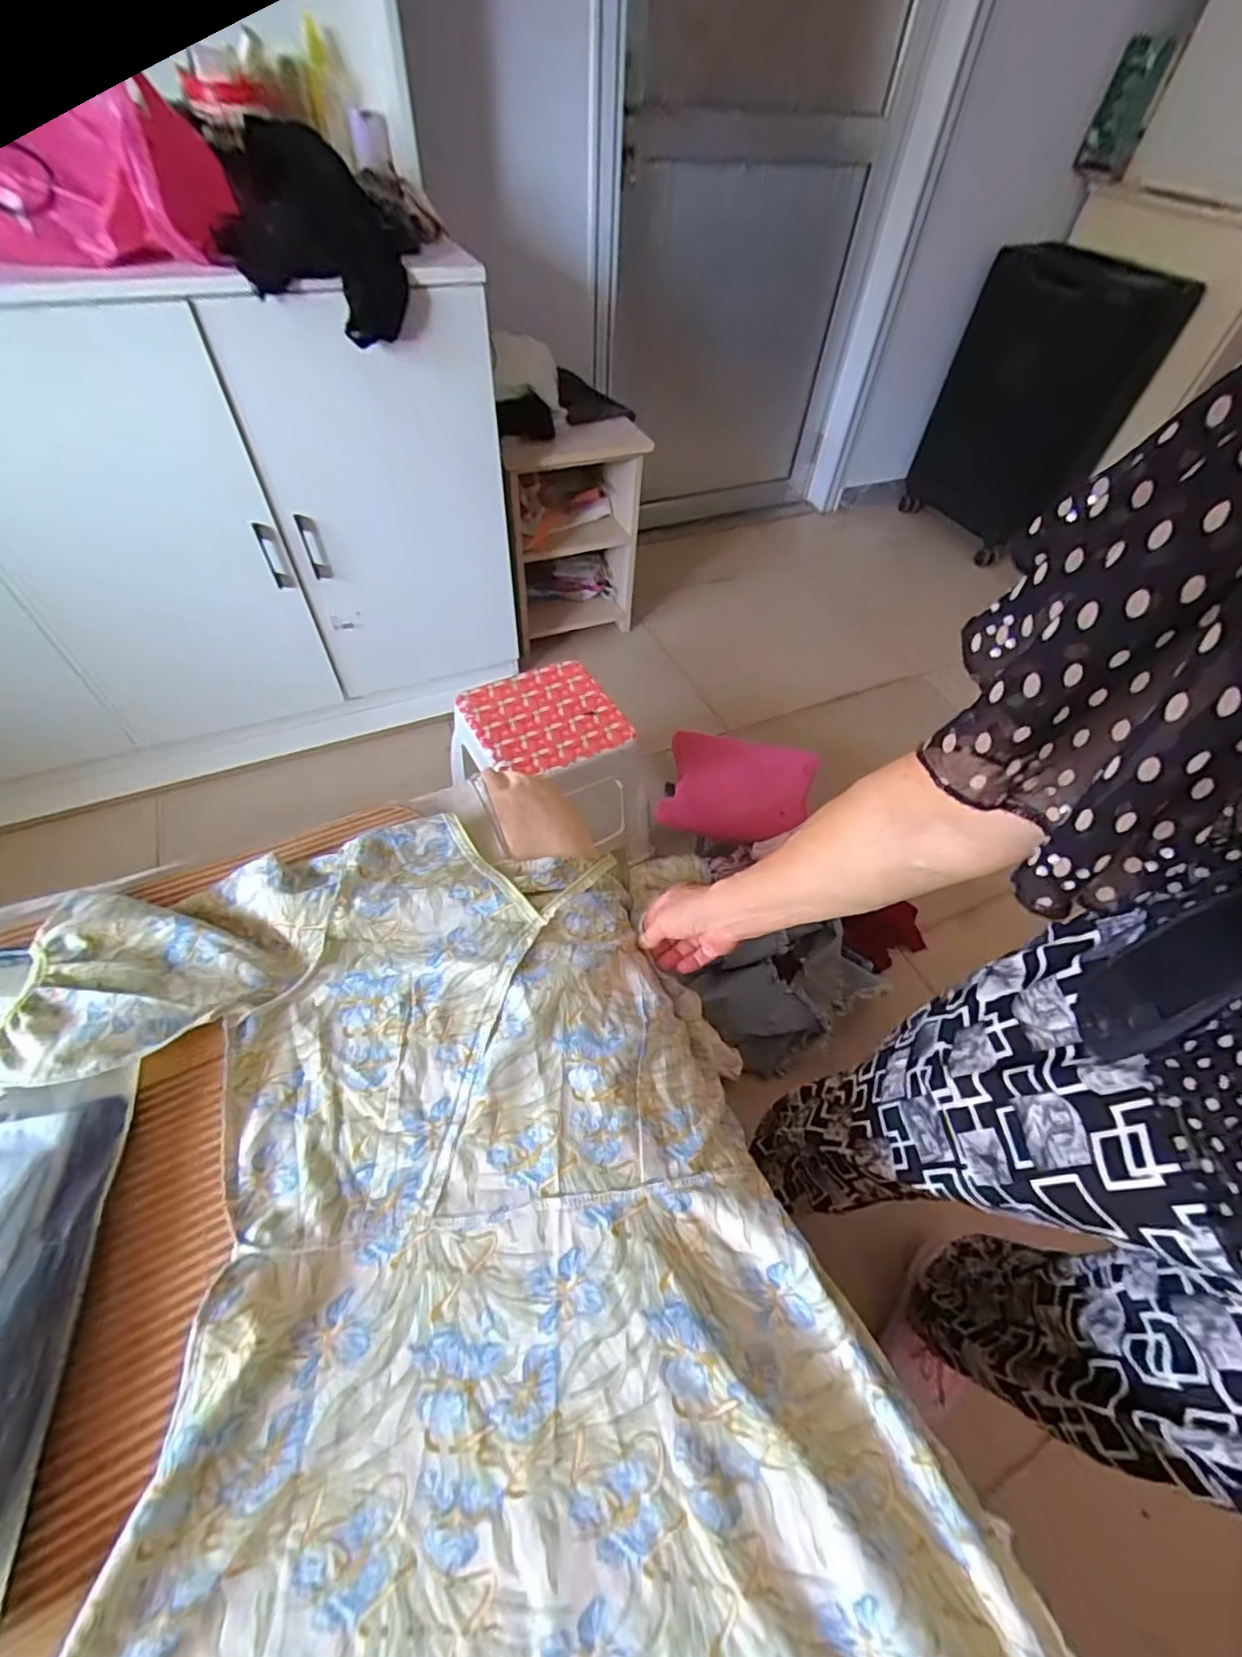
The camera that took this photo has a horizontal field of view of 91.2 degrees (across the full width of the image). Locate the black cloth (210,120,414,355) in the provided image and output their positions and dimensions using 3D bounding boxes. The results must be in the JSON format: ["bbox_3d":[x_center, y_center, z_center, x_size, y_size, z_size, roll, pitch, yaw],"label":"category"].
[{"bbox_3d":[-0.452,-0.908,0.909,0.257,0.129,0.374,-14,68,-12],"label":"black cloth"}]

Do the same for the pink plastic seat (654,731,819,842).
[{"bbox_3d":[0.209,-0.077,1.098,0.265,0.053,0.185,12,51,6],"label":"pink plastic seat"}]

